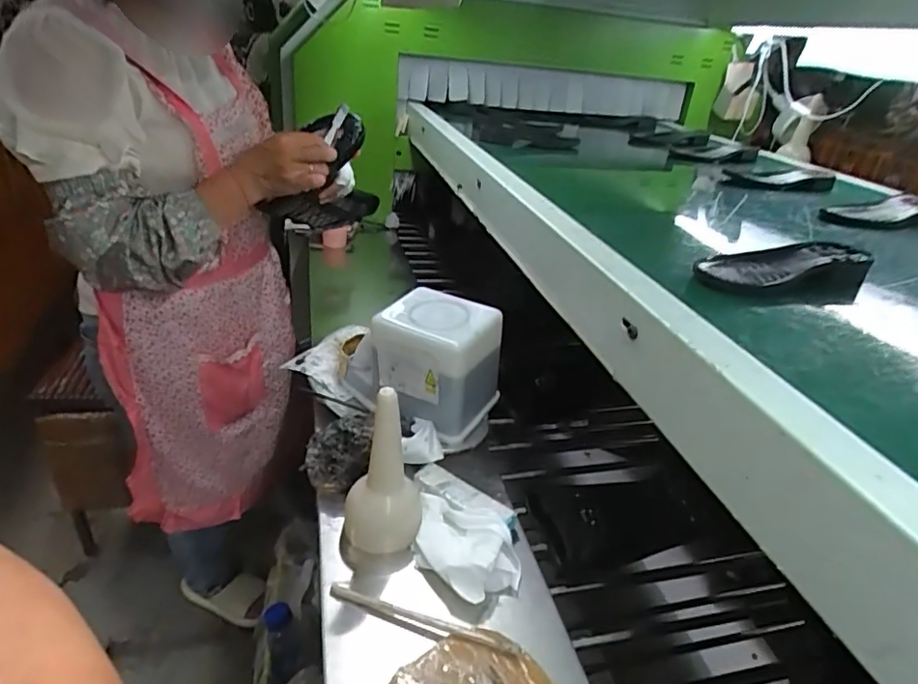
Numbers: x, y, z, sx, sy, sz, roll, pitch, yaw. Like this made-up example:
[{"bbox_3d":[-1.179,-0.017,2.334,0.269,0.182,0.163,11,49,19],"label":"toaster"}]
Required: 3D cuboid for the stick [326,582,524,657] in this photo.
[{"bbox_3d":[-0.037,0.276,0.558,0.196,0.012,0.017,14,31,12],"label":"stick"}]

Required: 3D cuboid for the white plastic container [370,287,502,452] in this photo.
[{"bbox_3d":[-0.031,0.027,0.812,0.160,0.155,0.125,24,35,26],"label":"white plastic container"}]

